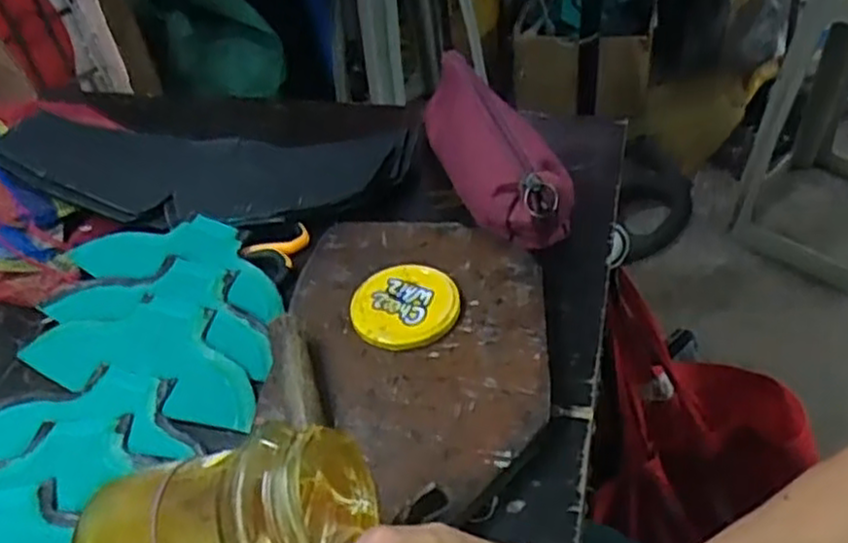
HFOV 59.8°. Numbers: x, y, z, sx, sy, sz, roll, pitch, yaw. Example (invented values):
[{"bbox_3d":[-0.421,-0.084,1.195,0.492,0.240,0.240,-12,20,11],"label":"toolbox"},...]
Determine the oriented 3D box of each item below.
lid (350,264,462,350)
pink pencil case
[{"bbox_3d":[-0.013,0.022,0.488,0.069,0.014,0.068,-5,43,4],"label":"lid"},{"bbox_3d":[0.048,-0.105,0.583,0.071,0.054,0.212,-19,44,-11],"label":"pink pencil case"}]

